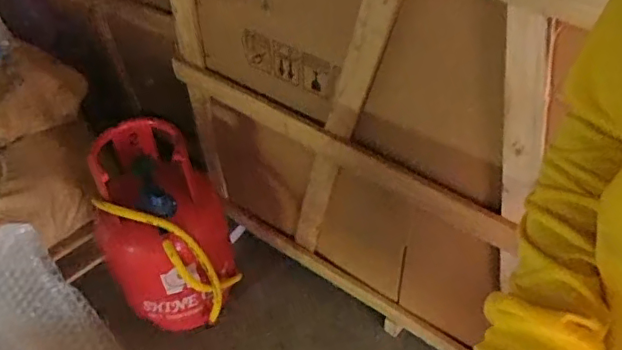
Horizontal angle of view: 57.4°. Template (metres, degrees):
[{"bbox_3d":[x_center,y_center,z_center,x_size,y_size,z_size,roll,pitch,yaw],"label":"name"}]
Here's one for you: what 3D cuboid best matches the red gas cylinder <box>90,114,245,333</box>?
[{"bbox_3d":[-0.318,0.134,1.328,0.268,0.510,0.259,14,49,14],"label":"red gas cylinder"}]

